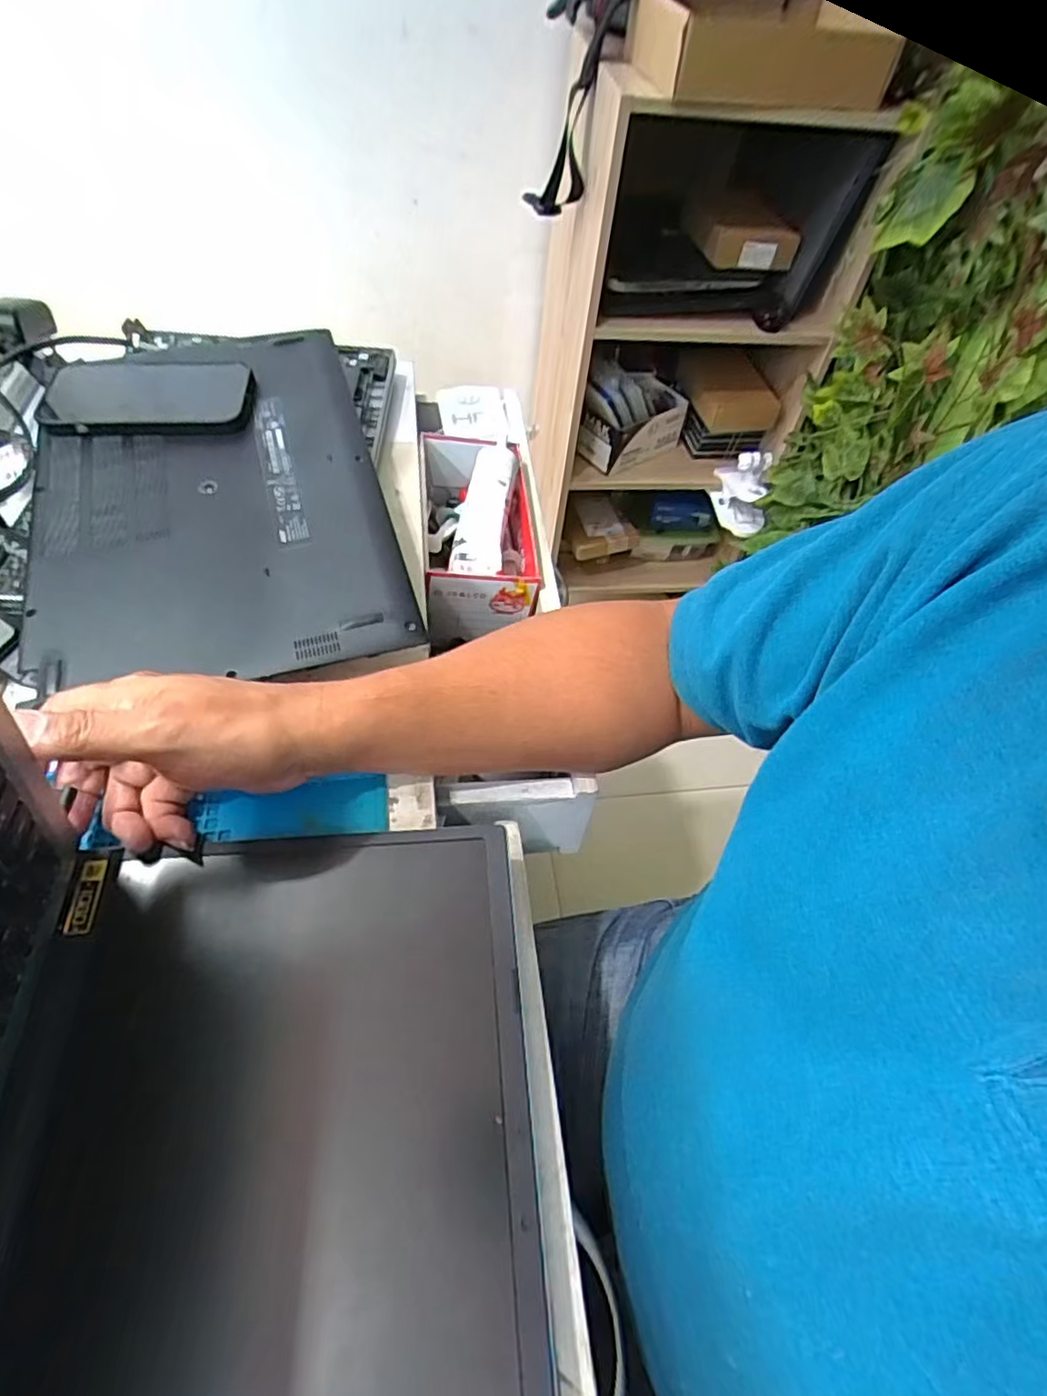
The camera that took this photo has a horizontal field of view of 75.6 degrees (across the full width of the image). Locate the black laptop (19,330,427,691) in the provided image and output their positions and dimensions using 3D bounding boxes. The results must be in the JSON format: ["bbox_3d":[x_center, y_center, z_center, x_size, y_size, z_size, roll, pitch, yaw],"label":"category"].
[{"bbox_3d":[-0.225,-0.153,0.487,0.232,0.020,0.352,-15,60,-11],"label":"black laptop"}]

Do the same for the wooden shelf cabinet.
[{"bbox_3d":[0.256,-0.533,1.157,0.418,0.807,0.278,6,52,-1],"label":"wooden shelf cabinet"}]

